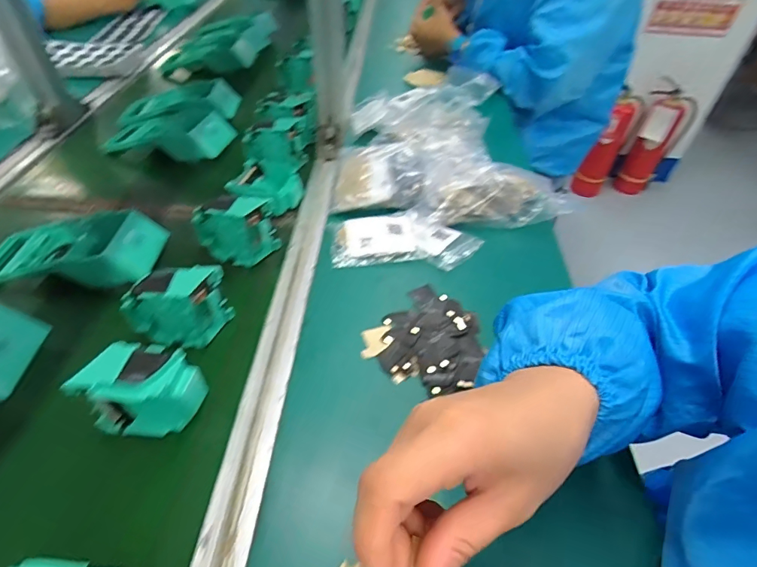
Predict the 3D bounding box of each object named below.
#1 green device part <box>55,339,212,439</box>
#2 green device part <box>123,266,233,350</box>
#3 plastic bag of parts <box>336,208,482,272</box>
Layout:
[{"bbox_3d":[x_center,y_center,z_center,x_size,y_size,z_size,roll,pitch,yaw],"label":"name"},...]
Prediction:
[{"bbox_3d":[-0.184,0.087,0.342,0.083,0.073,0.045,8,45,4],"label":"green device part"},{"bbox_3d":[-0.190,0.022,0.408,0.083,0.070,0.044,1,45,-3],"label":"green device part"},{"bbox_3d":[0.036,-0.054,0.532,0.174,0.022,0.086,2,45,-2],"label":"plastic bag of parts"}]

